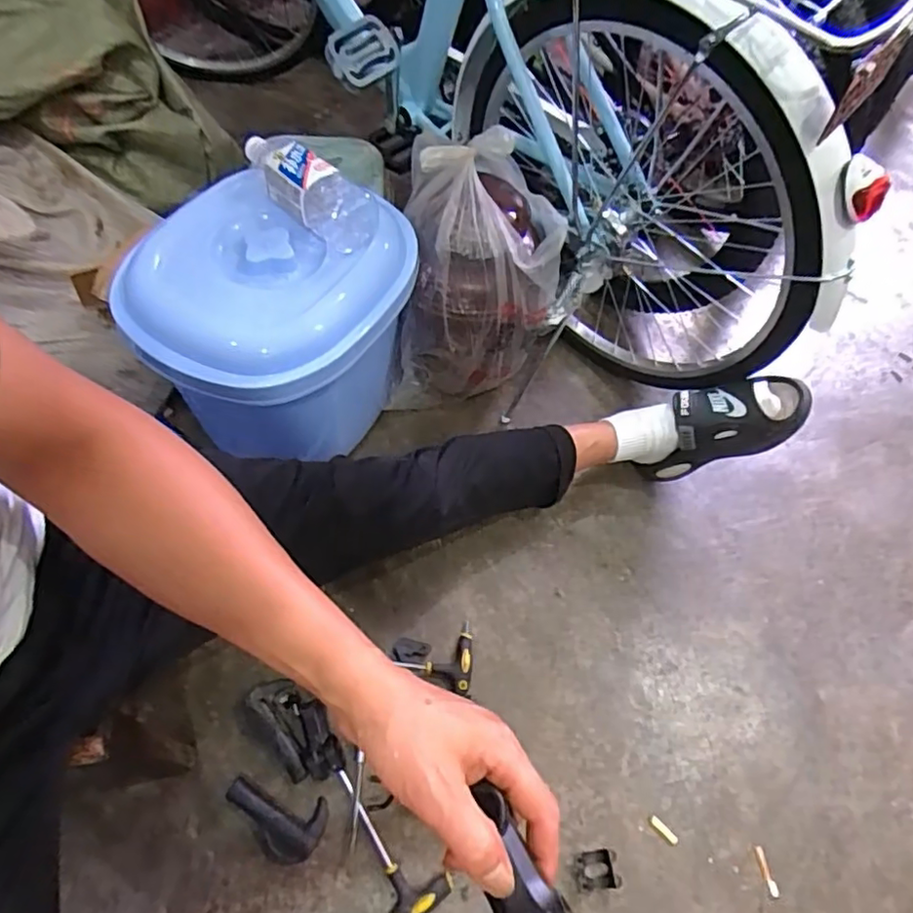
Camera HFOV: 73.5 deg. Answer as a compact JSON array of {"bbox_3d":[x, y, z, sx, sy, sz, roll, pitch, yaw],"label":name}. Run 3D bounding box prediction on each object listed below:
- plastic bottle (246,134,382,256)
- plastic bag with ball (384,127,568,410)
[{"bbox_3d":[-0.186,-0.339,0.761,0.207,0.063,0.064,40,63,5],"label":"plastic bottle"},{"bbox_3d":[0.028,-0.252,0.911,0.215,0.387,0.195,9,60,1],"label":"plastic bag with ball"}]

